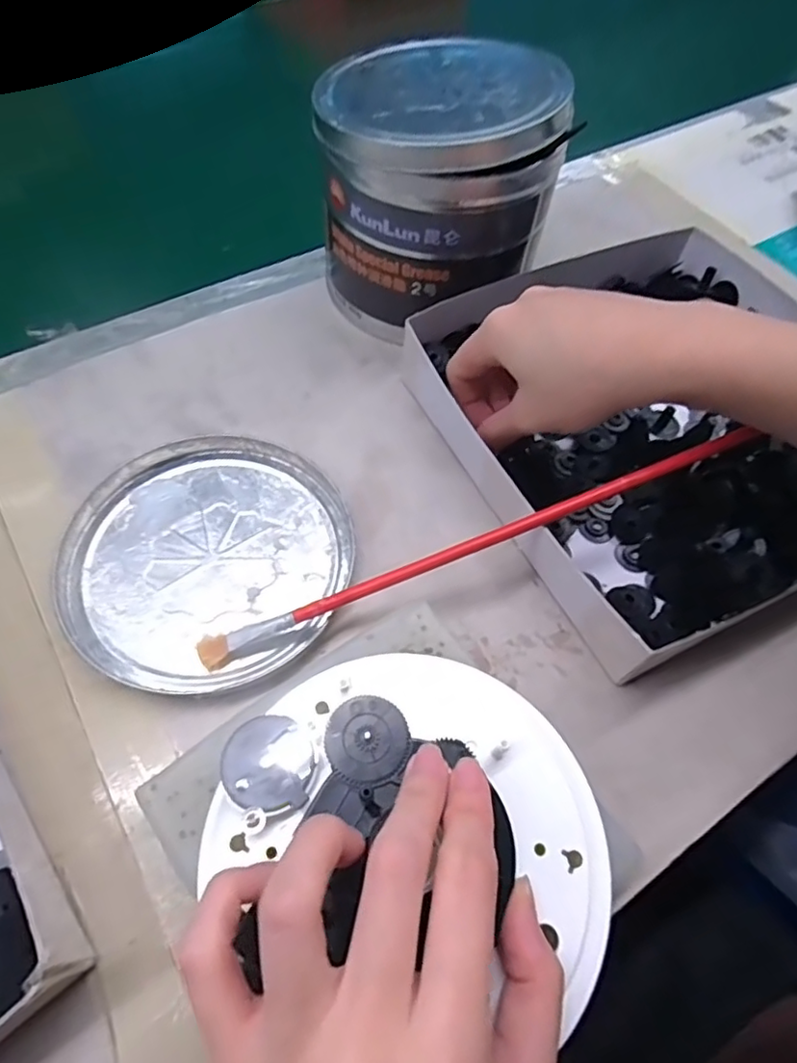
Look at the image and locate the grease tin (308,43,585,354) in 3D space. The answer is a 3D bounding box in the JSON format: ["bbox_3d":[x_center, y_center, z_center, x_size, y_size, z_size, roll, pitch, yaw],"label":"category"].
[{"bbox_3d":[0.022,-0.184,0.335,0.122,0.115,0.115,20,59,9],"label":"grease tin"}]

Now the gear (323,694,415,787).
[{"bbox_3d":[-0.010,0.067,0.194,0.026,0.004,0.026,1,58,-2],"label":"gear"}]

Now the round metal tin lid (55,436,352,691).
[{"bbox_3d":[-0.088,0.010,0.280,0.125,0.013,0.124,1,58,-2],"label":"round metal tin lid"}]

